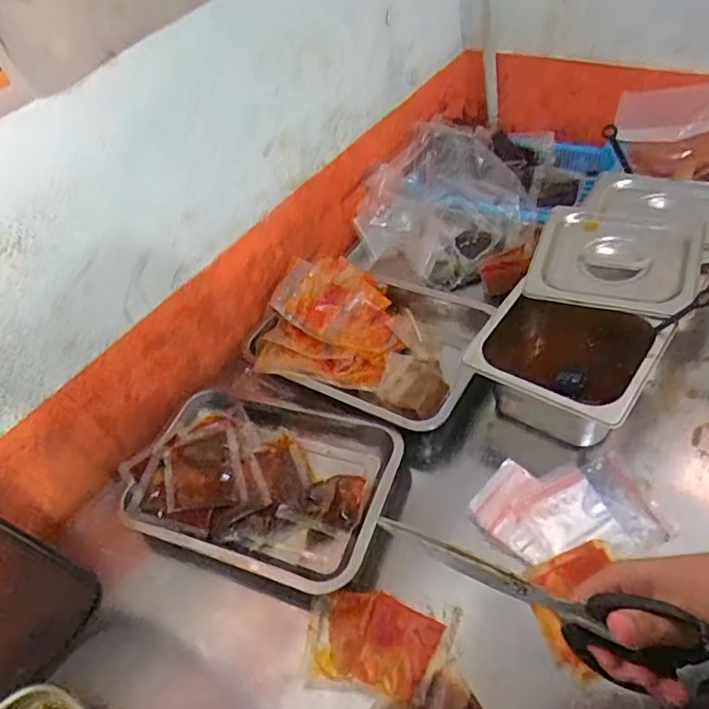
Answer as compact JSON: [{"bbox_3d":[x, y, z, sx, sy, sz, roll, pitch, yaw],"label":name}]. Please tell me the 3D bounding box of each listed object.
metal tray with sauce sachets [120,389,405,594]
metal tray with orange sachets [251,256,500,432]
[{"bbox_3d":[-0.110,0.142,0.672,0.295,0.057,0.199,10,52,23],"label":"metal tray with sauce sachets"},{"bbox_3d":[0.020,-0.026,0.762,0.289,0.067,0.213,18,56,28],"label":"metal tray with orange sachets"}]

